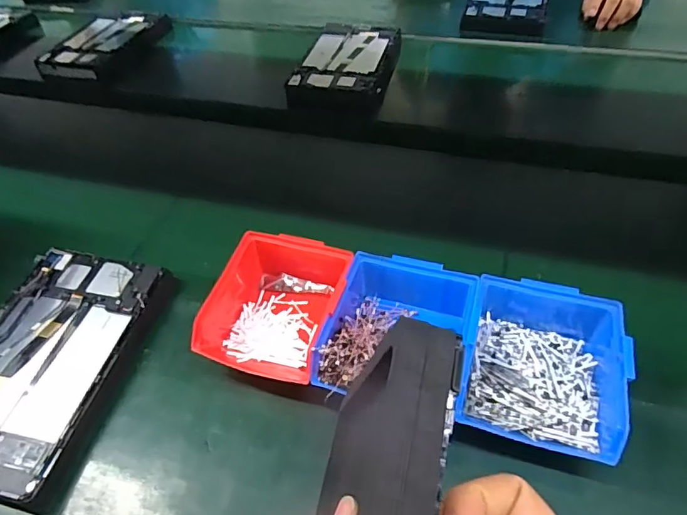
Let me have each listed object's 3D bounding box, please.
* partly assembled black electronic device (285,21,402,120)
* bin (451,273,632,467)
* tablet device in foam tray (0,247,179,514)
[{"bbox_3d":[0.011,-0.341,0.865,0.160,0.049,0.241,8,51,13],"label":"partly assembled black electronic device"},{"bbox_3d":[0.172,0.090,0.424,0.123,0.063,0.152,9,51,14],"label":"bin"},{"bbox_3d":[-0.287,0.103,0.477,0.161,0.039,0.244,7,50,12],"label":"tablet device in foam tray"}]

